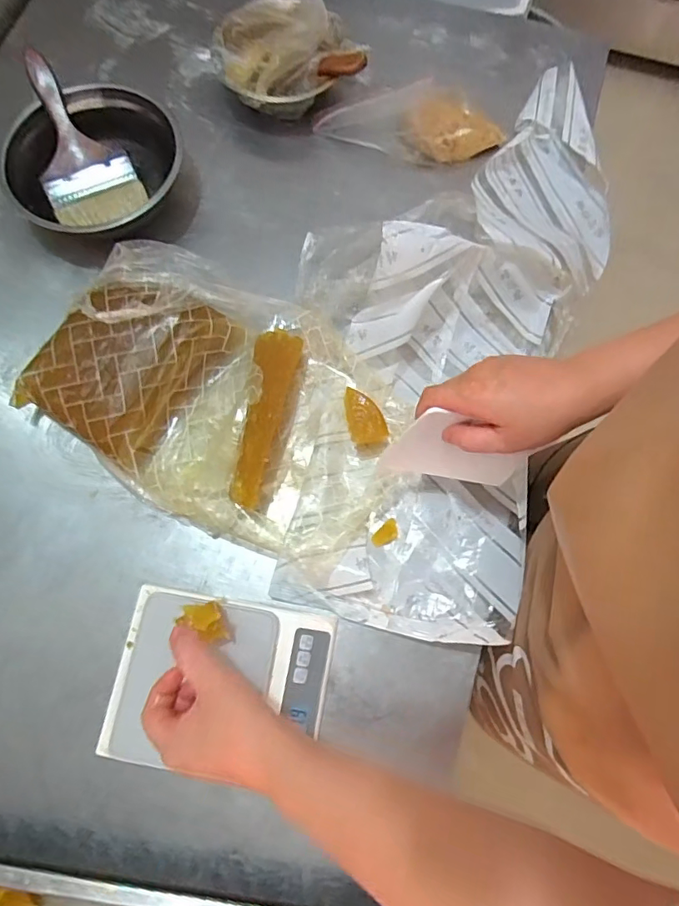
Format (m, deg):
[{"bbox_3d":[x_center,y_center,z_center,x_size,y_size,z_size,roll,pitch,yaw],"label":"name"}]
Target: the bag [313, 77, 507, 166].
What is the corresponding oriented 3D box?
[{"bbox_3d":[0.087,-0.398,0.630,0.222,0.065,0.060,0,74,1],"label":"bag"}]

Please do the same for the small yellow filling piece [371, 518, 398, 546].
[{"bbox_3d":[0.047,0.082,0.523,0.032,0.004,0.018,-44,64,-5],"label":"small yellow filling piece"}]

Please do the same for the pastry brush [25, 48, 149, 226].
[{"bbox_3d":[-0.308,-0.363,0.603,0.101,0.018,0.188,-23,97,-10],"label":"pastry brush"}]

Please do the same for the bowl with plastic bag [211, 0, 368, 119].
[{"bbox_3d":[-0.067,-0.499,0.643,0.172,0.088,0.164,0,74,1],"label":"bowl with plastic bag"}]

